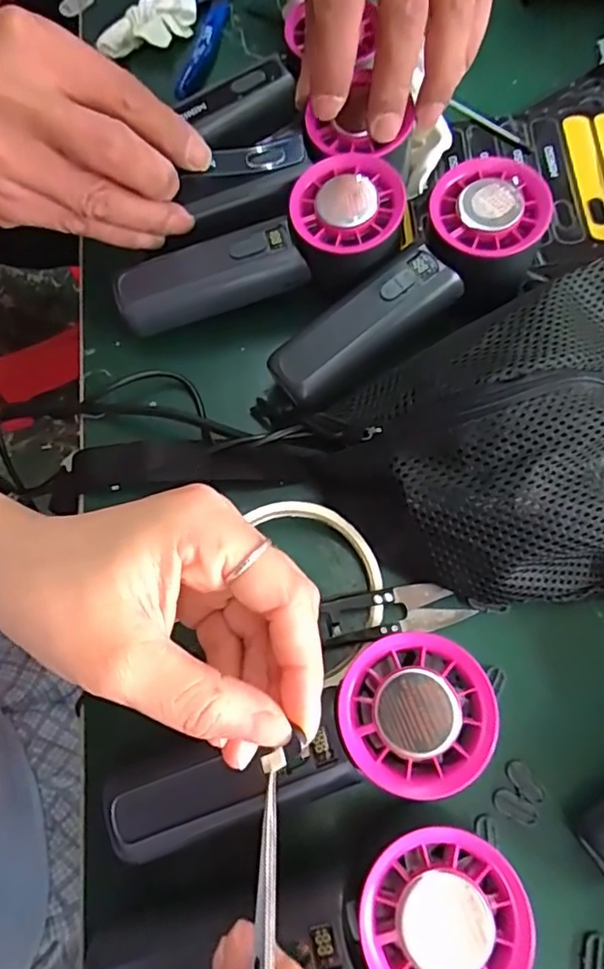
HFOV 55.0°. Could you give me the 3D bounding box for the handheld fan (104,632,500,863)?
[{"bbox_3d":[-0.003,0.105,0.238,0.151,0.055,0.054,-14,71,-3],"label":"handheld fan"}]

